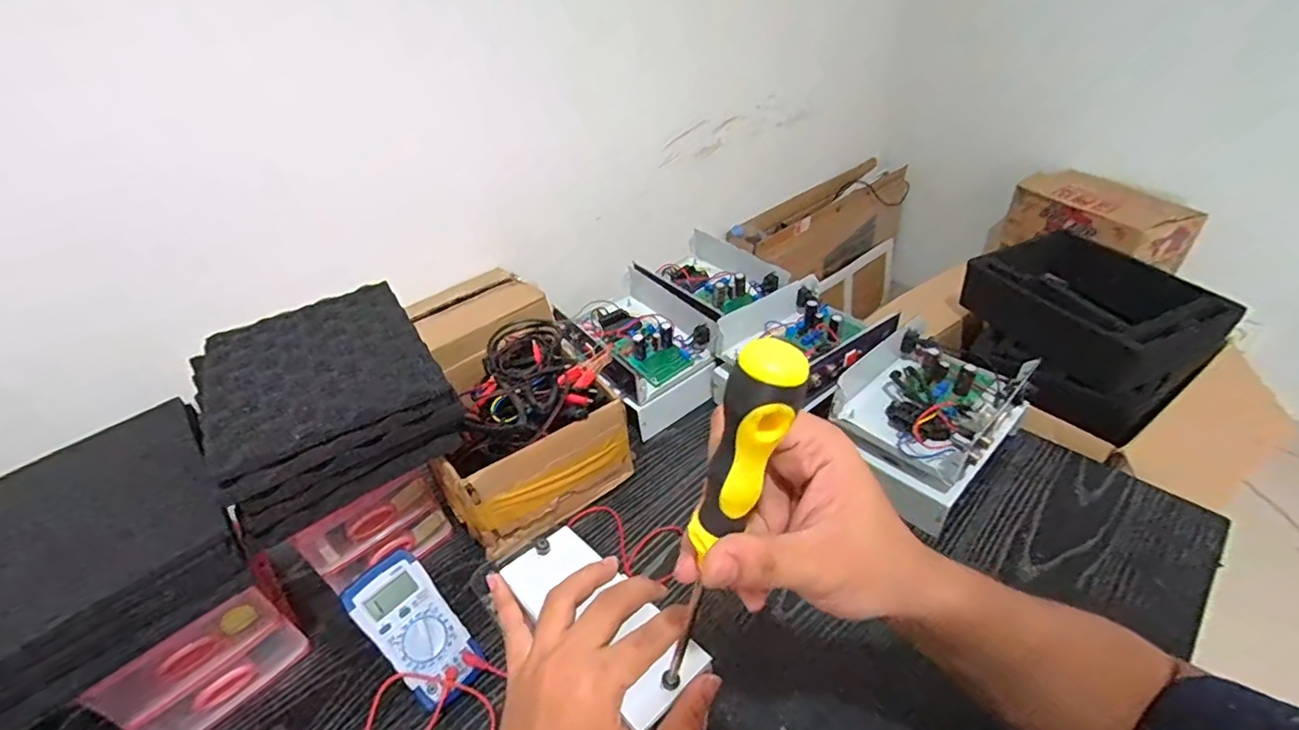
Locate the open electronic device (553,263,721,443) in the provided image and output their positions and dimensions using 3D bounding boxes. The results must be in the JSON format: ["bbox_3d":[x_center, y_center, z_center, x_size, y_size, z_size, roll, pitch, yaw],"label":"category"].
[{"bbox_3d":[-0.013,-0.024,0.790,0.182,0.106,0.220,-32,44,-28],"label":"open electronic device"}]

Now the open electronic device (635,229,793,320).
[{"bbox_3d":[0.086,-0.131,0.867,0.167,0.058,0.201,-33,44,-28],"label":"open electronic device"}]

